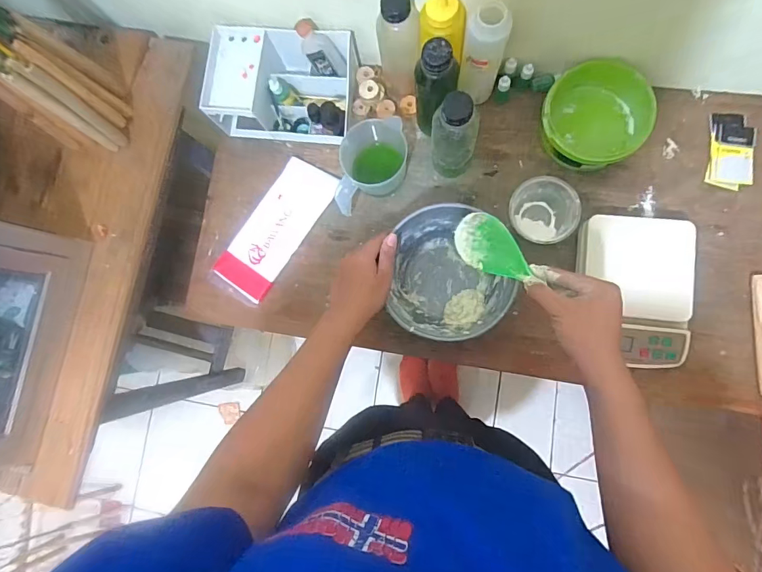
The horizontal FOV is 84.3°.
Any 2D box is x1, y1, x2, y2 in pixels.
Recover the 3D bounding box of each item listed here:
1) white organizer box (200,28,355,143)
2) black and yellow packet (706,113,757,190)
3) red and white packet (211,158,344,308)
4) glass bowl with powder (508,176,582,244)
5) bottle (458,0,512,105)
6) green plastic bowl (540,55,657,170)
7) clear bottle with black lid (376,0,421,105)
[{"bbox_3d":[-0.164,-0.345,0.711,0.232,0.090,0.176,10,85,8],"label":"white organizer box"},{"bbox_3d":[0.551,-0.214,0.662,0.064,0.009,0.124,8,85,7],"label":"black and yellow packet"},{"bbox_3d":[-0.182,-0.103,0.733,0.102,0.014,0.253,35,89,9],"label":"red and white packet"},{"bbox_3d":[0.252,-0.116,0.665,0.099,0.065,0.092,-1,84,6],"label":"glass bowl with powder"},{"bbox_3d":[0.150,-0.333,0.626,0.056,0.183,0.047,15,86,8],"label":"bottle"},{"bbox_3d":[0.335,-0.263,0.664,0.155,0.055,0.147,-1,84,6],"label":"green plastic bowl"},{"bbox_3d":[0.023,-0.374,0.641,0.062,0.171,0.067,-10,83,5],"label":"clear bottle with black lid"}]

